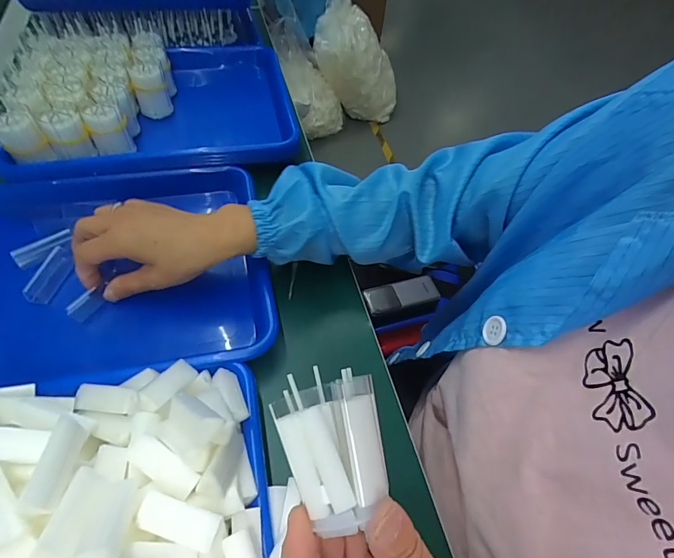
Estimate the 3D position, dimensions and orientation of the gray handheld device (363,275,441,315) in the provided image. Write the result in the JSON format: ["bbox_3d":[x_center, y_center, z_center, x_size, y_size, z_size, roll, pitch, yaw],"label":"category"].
[{"bbox_3d":[0.105,0.026,0.663,0.118,0.020,0.048,-11,56,-12],"label":"gray handheld device"}]

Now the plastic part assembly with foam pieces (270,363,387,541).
[{"bbox_3d":[-0.004,0.079,0.195,0.048,0.028,0.073,-3,55,-7],"label":"plastic part assembly with foam pieces"}]

